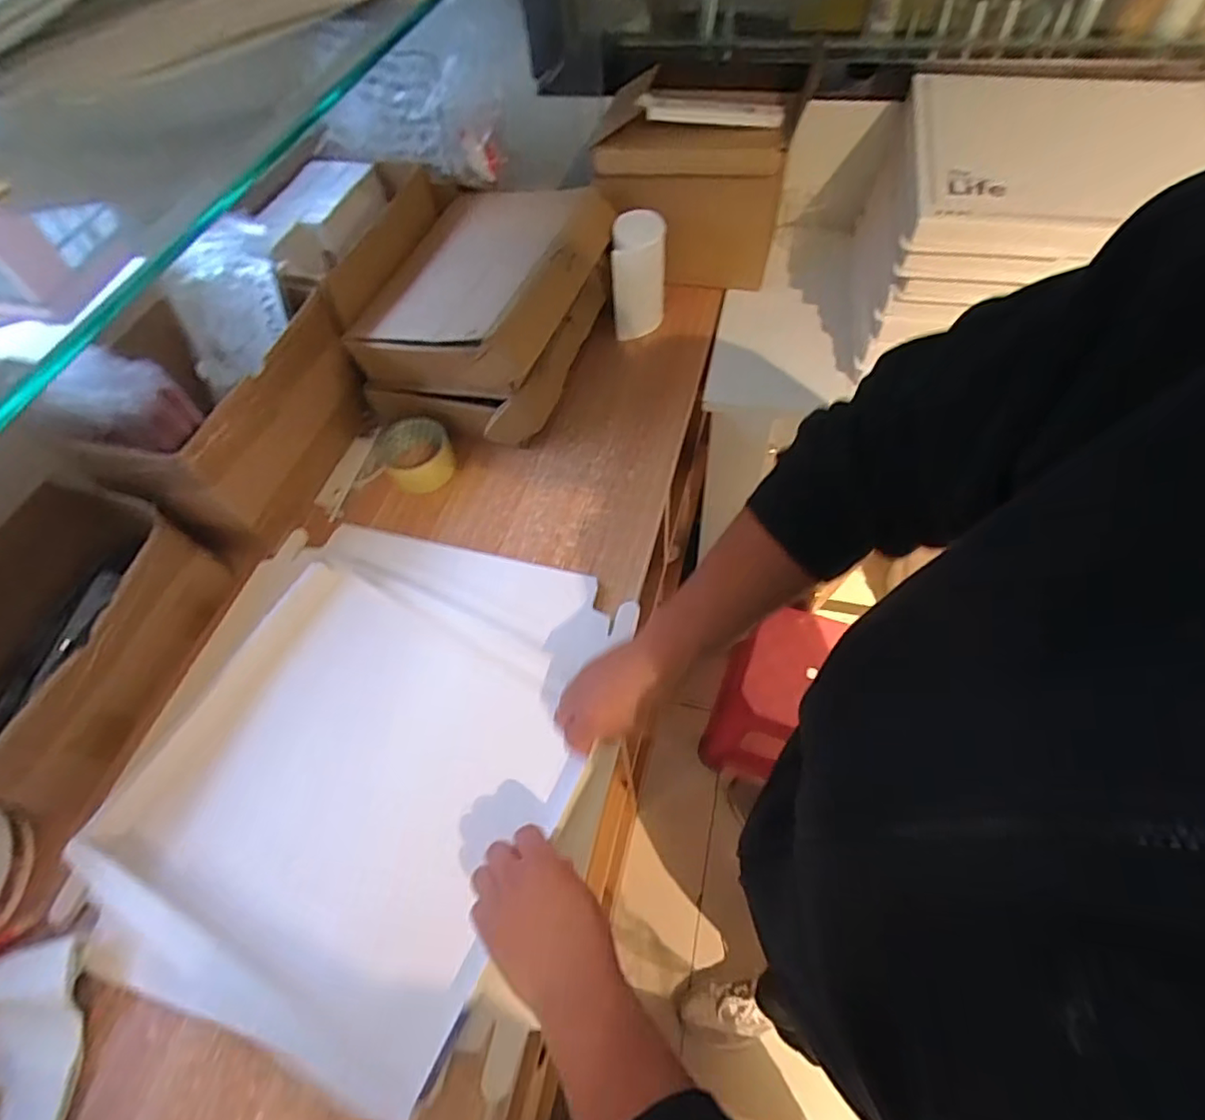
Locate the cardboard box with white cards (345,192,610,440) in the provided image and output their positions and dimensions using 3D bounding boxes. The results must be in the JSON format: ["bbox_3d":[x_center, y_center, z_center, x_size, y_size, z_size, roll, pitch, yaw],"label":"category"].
[{"bbox_3d":[-0.148,-0.322,0.773,0.245,0.151,0.333,14,61,13],"label":"cardboard box with white cards"}]

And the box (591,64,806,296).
[{"bbox_3d":[0.125,-0.524,0.859,0.256,0.202,0.189,1,58,5],"label":"box"}]

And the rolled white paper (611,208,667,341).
[{"bbox_3d":[0.049,-0.388,0.830,0.072,0.140,0.082,-4,58,2],"label":"rolled white paper"}]

